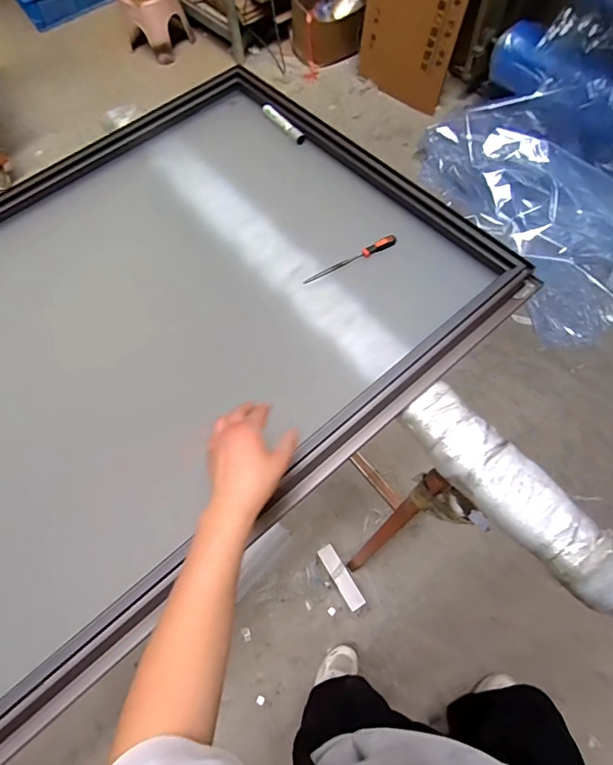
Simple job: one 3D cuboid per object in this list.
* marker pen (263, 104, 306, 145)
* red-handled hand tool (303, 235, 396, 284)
[{"bbox_3d":[-0.046,-0.504,0.852,0.018,0.019,0.128,-35,68,-12],"label":"marker pen"},{"bbox_3d":[0.071,-0.196,0.701,0.167,0.023,0.013,-26,67,-9],"label":"red-handled hand tool"}]

